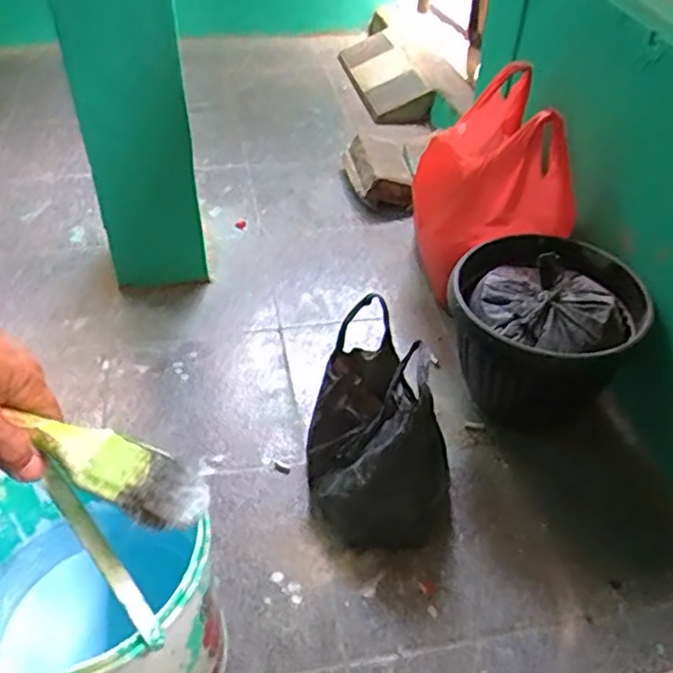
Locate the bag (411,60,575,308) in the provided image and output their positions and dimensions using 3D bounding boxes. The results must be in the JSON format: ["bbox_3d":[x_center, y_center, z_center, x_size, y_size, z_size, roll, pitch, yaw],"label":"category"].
[{"bbox_3d":[0.266,-0.259,1.231,0.198,0.350,0.323,-8,44,-12],"label":"bag"}]

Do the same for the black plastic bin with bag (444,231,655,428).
[{"bbox_3d":[0.304,0.023,1.077,0.286,0.233,0.308,21,46,17],"label":"black plastic bin with bag"}]

